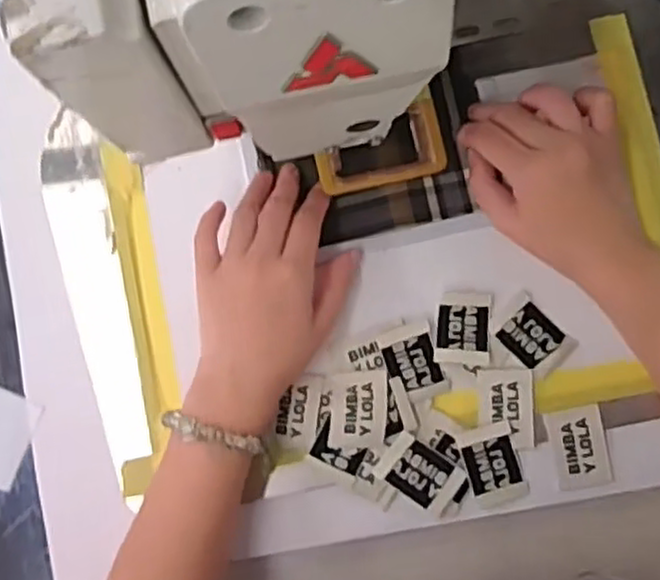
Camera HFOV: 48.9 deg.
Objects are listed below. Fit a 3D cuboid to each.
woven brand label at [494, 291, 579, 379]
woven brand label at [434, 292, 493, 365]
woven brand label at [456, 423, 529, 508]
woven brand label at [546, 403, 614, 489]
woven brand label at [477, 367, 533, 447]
[{"bbox_3d":[0.130,0.031,0.464,0.043,0.006,0.039,41,86,9],"label":"woven brand label"},{"bbox_3d":[0.086,0.024,0.462,0.035,0.004,0.044,4,82,2],"label":"woven brand label"},{"bbox_3d":[0.102,0.107,0.448,0.035,0.004,0.047,-18,82,-1],"label":"woven brand label"},{"bbox_3d":[0.156,0.099,0.453,0.033,0.004,0.051,-10,87,4],"label":"woven brand label"},{"bbox_3d":[0.111,0.074,0.454,0.035,0.004,0.048,0,82,2],"label":"woven brand label"}]

